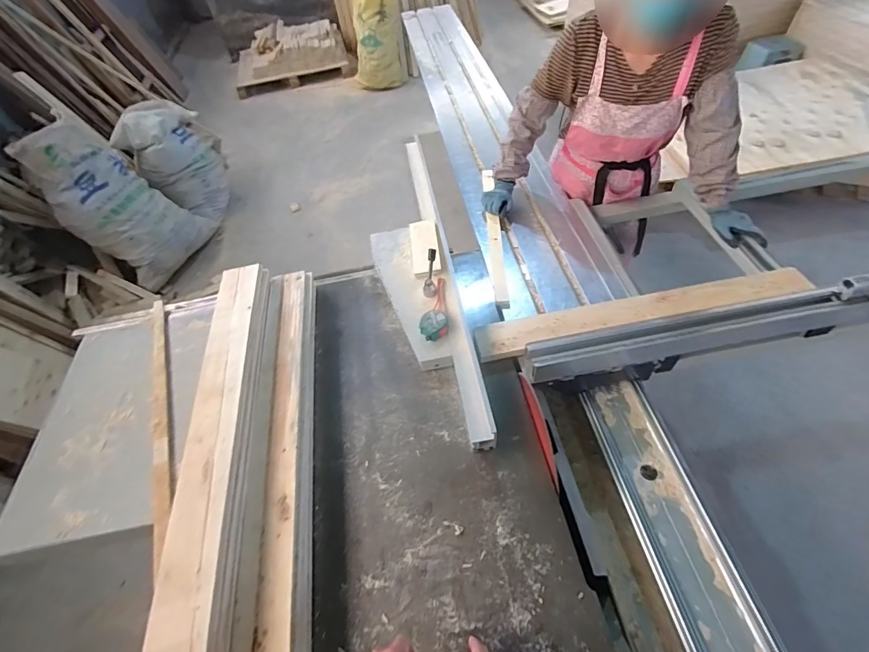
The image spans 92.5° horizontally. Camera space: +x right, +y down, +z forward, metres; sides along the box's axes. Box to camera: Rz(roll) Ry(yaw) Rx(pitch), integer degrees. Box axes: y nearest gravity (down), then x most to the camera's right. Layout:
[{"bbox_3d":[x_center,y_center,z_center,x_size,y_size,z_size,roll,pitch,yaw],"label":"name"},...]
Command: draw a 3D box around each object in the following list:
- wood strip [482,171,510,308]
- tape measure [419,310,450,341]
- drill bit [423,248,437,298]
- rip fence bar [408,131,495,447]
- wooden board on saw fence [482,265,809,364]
[{"bbox_3d":[0.175,-0.277,1.218,0.039,0.024,0.562,-4,51,6],"label":"wood strip"},{"bbox_3d":[0.000,0.000,0.951,0.066,0.029,0.071,-12,50,0],"label":"tape measure"},{"bbox_3d":[-0.007,-0.129,1.022,0.030,0.023,0.122,4,79,4],"label":"drill bit"},{"bbox_3d":[0.020,-0.179,1.081,0.054,0.088,0.981,-7,52,-5],"label":"rip fence bar"},{"bbox_3d":[0.498,-0.043,1.000,0.803,0.027,0.125,-11,34,-6],"label":"wooden board on saw fence"}]

